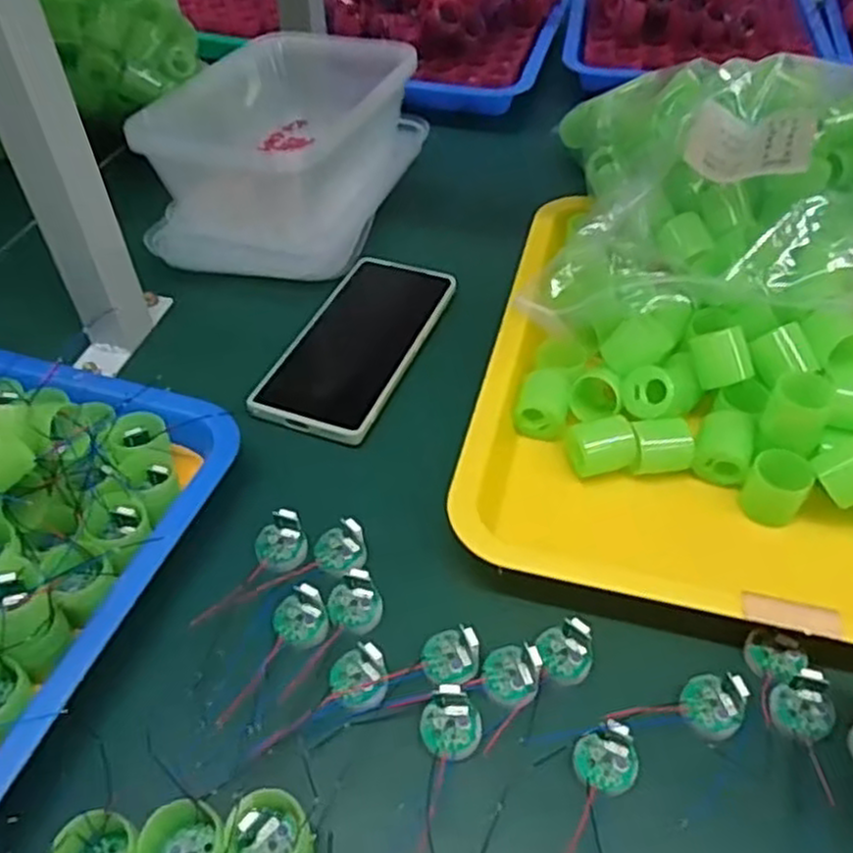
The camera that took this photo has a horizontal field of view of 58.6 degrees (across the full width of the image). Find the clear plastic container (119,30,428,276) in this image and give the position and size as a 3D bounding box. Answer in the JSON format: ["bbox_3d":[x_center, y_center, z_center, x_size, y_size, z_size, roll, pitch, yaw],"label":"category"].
[{"bbox_3d":[-0.098,-0.208,0.565,0.130,0.089,0.216,14,50,14],"label":"clear plastic container"}]

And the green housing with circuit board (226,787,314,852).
[{"bbox_3d":[-0.059,0.157,0.290,0.029,0.019,0.031,-1,48,1],"label":"green housing with circuit board"}]

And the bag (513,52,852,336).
[{"bbox_3d":[0.197,-0.151,0.479,0.248,0.084,0.242,13,49,13],"label":"bag"}]

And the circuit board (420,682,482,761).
[{"bbox_3d":[0.011,0.124,0.319,0.025,0.014,0.026,4,48,5],"label":"circuit board"}]

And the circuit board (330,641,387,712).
[{"bbox_3d":[-0.030,0.109,0.334,0.024,0.012,0.026,-19,50,-15],"label":"circuit board"}]

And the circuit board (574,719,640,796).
[{"bbox_3d":[0.073,0.135,0.309,0.025,0.016,0.024,28,54,24],"label":"circuit board"}]

